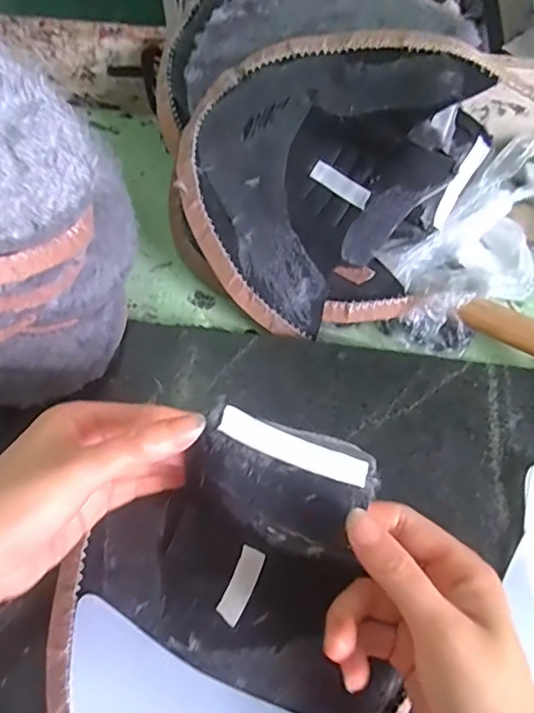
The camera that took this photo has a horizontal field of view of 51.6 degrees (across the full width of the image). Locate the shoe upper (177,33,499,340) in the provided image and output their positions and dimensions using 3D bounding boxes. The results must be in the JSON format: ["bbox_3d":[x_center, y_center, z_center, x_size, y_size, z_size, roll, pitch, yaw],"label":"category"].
[{"bbox_3d":[0.038,-0.131,0.415,0.211,0.146,0.184,21,61,10],"label":"shoe upper"}]

